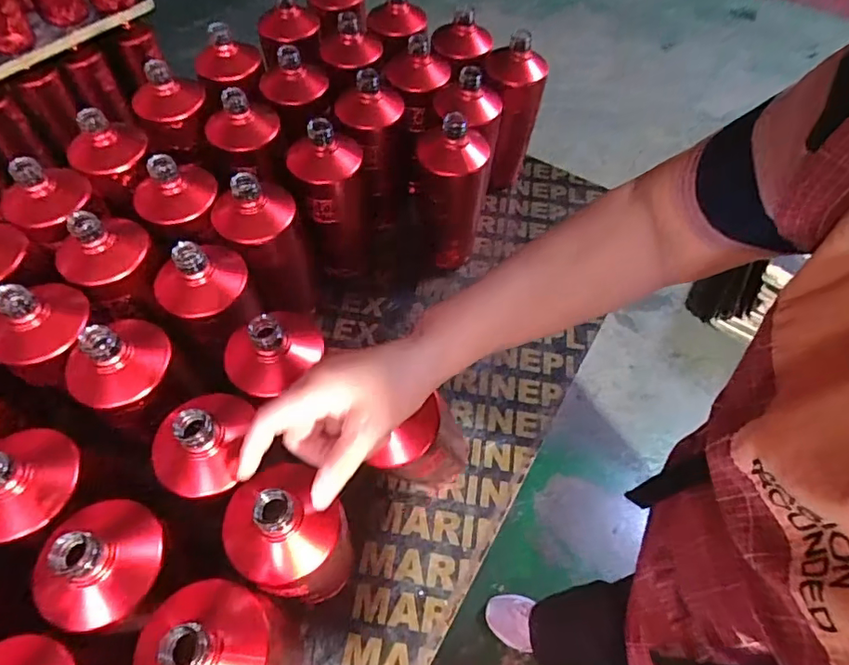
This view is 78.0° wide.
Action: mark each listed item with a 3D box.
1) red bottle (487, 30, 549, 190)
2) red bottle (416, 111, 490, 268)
[{"bbox_3d":[0.105,-0.287,0.713,0.061,0.197,0.077,40,65,20],"label":"red bottle"},{"bbox_3d":[0.029,-0.166,0.635,0.078,0.206,0.080,5,58,1],"label":"red bottle"}]

